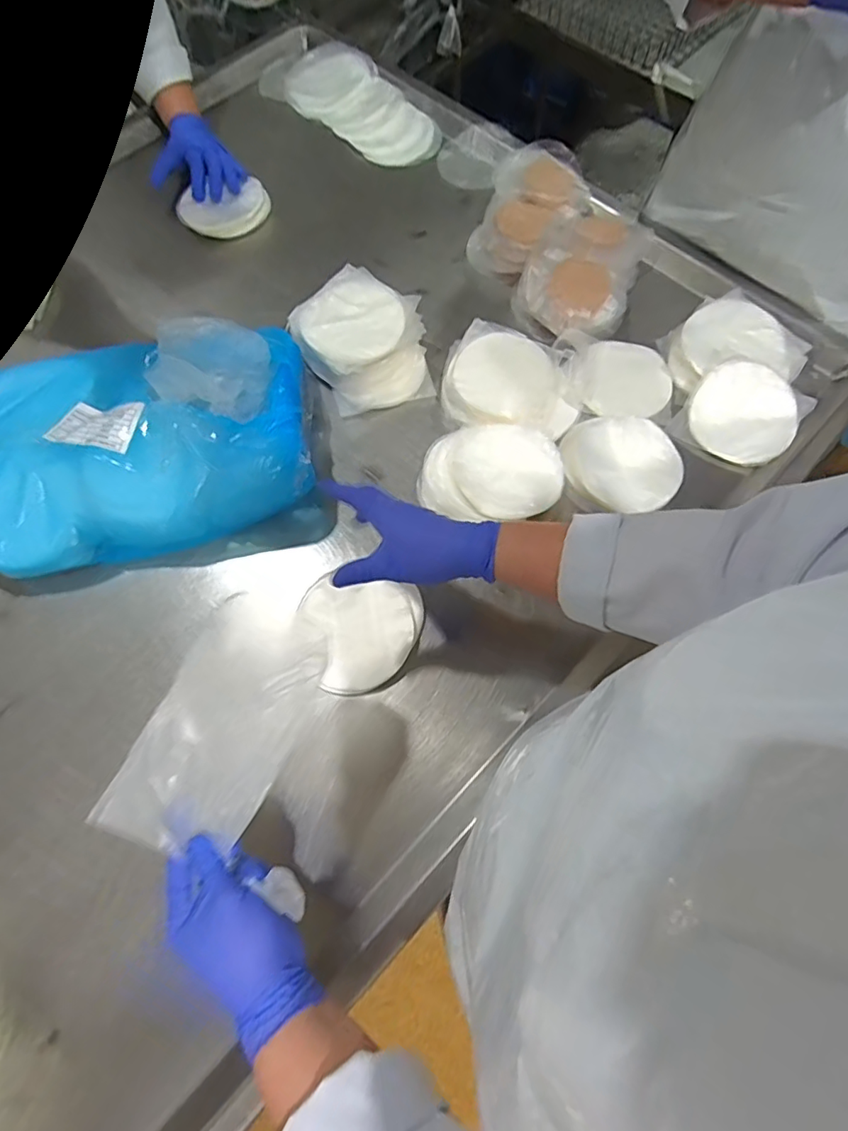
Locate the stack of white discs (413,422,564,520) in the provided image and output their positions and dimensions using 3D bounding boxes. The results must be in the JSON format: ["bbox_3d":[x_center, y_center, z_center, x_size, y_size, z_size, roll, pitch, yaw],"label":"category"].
[{"bbox_3d":[0.081,-0.111,0.628,0.162,0.034,0.119,12,70,7],"label":"stack of white discs"}]

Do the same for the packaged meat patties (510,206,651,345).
[{"bbox_3d":[0.215,-0.410,0.721,0.139,0.073,0.230,20,72,10],"label":"packaged meat patties"}]

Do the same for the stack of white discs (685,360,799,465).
[{"bbox_3d":[0.392,-0.187,0.654,0.127,0.015,0.117,20,92,-1],"label":"stack of white discs"}]

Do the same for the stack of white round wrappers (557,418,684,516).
[{"bbox_3d":[0.229,-0.121,0.628,0.120,0.033,0.132,-29,71,-8],"label":"stack of white round wrappers"}]

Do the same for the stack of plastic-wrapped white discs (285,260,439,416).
[{"bbox_3d":[-0.082,-0.290,0.683,0.156,0.074,0.174,-17,69,-4],"label":"stack of plastic-wrapped white discs"}]

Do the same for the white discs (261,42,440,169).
[{"bbox_3d":[-0.118,-0.768,0.887,0.152,0.027,0.332,-38,72,-11],"label":"white discs"}]

